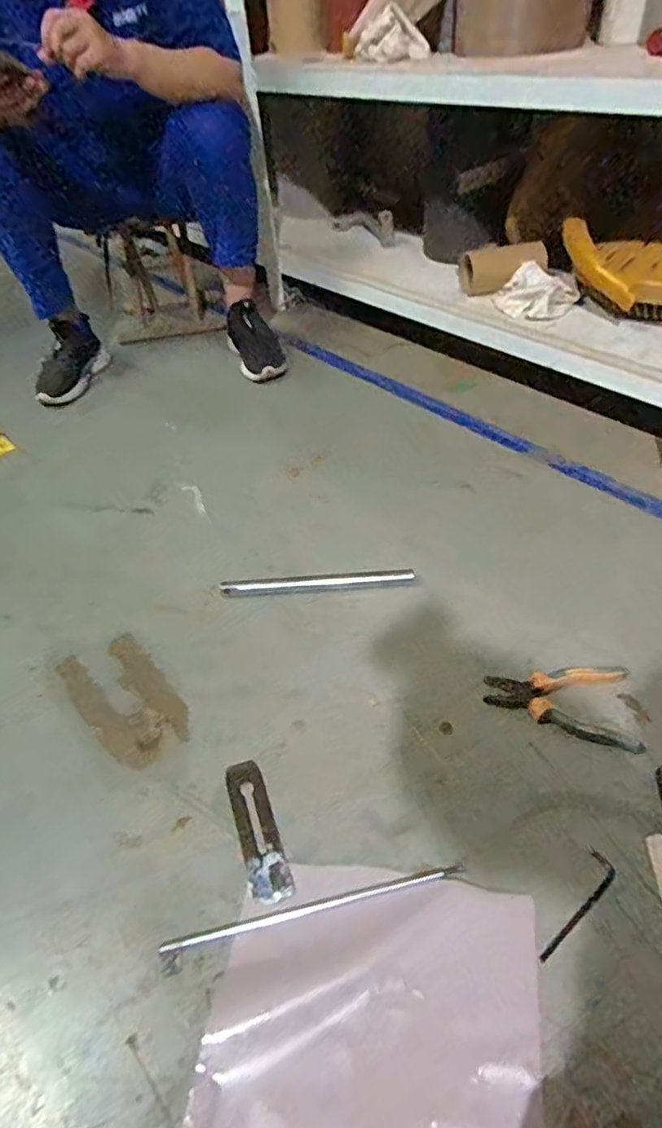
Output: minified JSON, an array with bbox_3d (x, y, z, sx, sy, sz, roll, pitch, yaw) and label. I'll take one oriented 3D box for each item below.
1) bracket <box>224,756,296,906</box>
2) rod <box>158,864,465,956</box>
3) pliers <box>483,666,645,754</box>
[{"bbox_3d":[-0.086,0.309,0.674,0.046,0.004,0.168,-11,44,-17],"label":"bracket"},{"bbox_3d":[-0.016,0.363,0.606,0.325,0.009,0.011,-11,47,-7],"label":"rod"},{"bbox_3d":[0.296,0.172,0.741,0.181,0.023,0.116,5,48,11],"label":"pliers"}]

